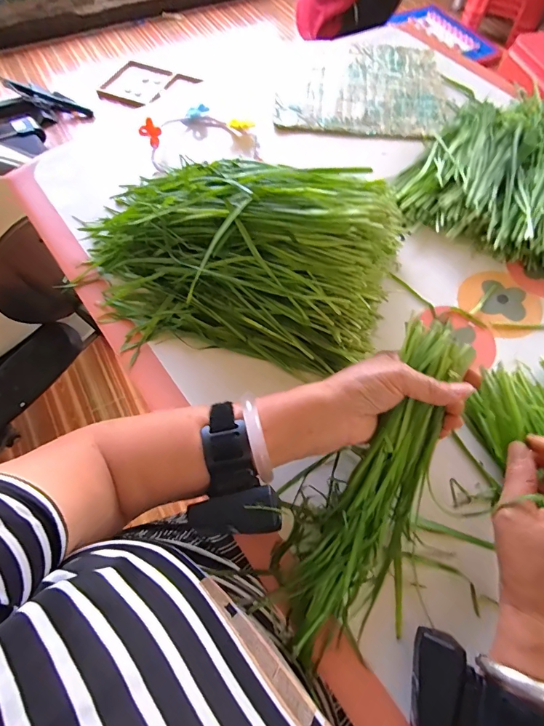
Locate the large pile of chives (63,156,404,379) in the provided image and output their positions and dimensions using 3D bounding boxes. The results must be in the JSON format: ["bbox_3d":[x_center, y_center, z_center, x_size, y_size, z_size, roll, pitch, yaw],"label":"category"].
[{"bbox_3d":[-0.053,-0.115,0.426,0.349,0.129,0.200,5,63,2],"label":"large pile of chives"}]

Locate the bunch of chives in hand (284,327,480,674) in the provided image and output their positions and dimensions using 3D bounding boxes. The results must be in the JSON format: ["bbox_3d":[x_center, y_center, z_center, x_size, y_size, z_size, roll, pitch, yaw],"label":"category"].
[{"bbox_3d":[0.096,0.104,0.347,0.097,0.052,0.285,26,84,12],"label":"bunch of chives in hand"}]

